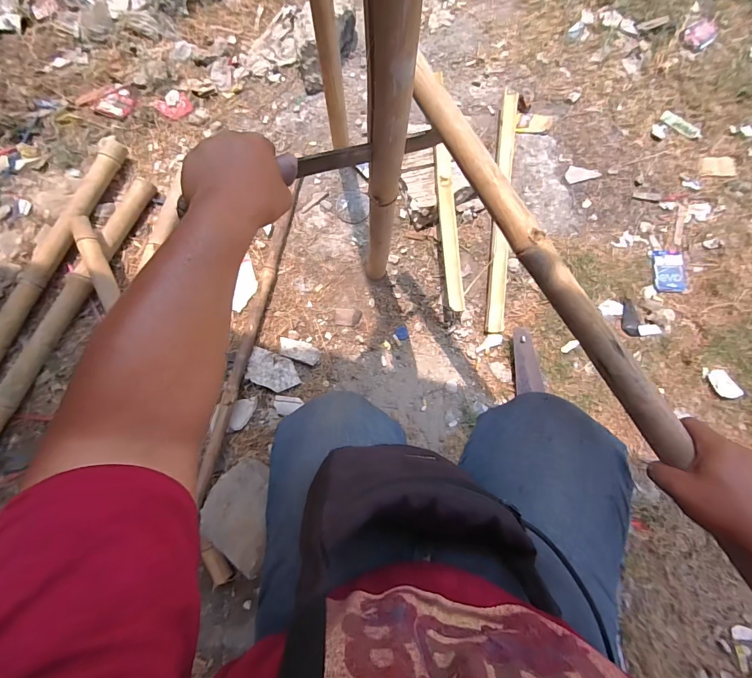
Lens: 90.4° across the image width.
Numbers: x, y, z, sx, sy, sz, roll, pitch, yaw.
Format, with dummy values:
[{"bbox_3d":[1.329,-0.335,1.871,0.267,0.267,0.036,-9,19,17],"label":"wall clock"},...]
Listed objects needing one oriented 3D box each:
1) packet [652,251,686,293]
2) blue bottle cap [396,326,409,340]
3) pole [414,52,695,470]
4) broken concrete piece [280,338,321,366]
[{"bbox_3d":[0.746,-0.173,0.944,0.067,0.015,0.112,5,77,3],"label":"packet"},{"bbox_3d":[0.064,-0.014,0.913,0.032,0.006,0.037,3,77,3],"label":"blue bottle cap"},{"bbox_3d":[0.191,-0.108,0.445,0.034,0.038,0.539,-29,81,-3],"label":"pole"},{"bbox_3d":[-0.184,0.027,0.889,0.100,0.025,0.046,18,78,6],"label":"broken concrete piece"}]

